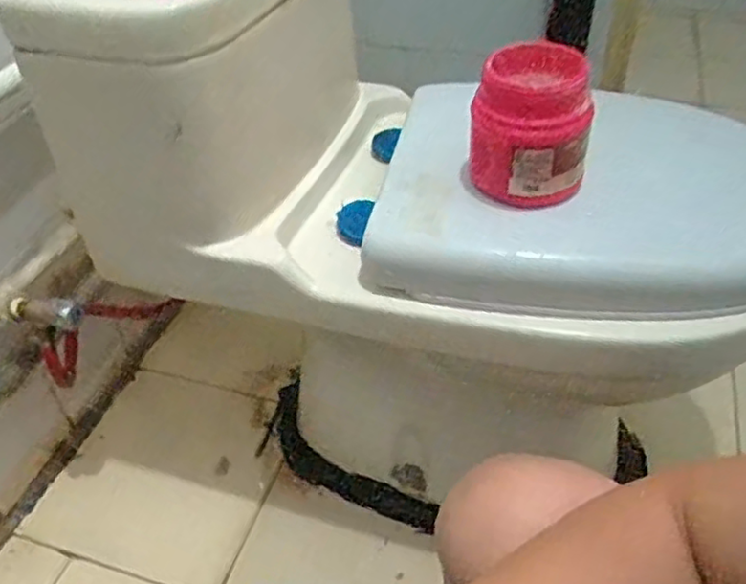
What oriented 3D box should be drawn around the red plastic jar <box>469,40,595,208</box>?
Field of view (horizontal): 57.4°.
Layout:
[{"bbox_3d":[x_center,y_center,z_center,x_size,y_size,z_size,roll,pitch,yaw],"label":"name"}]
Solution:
[{"bbox_3d":[0.136,-0.149,0.582,0.093,0.109,0.095,8,43,12],"label":"red plastic jar"}]

